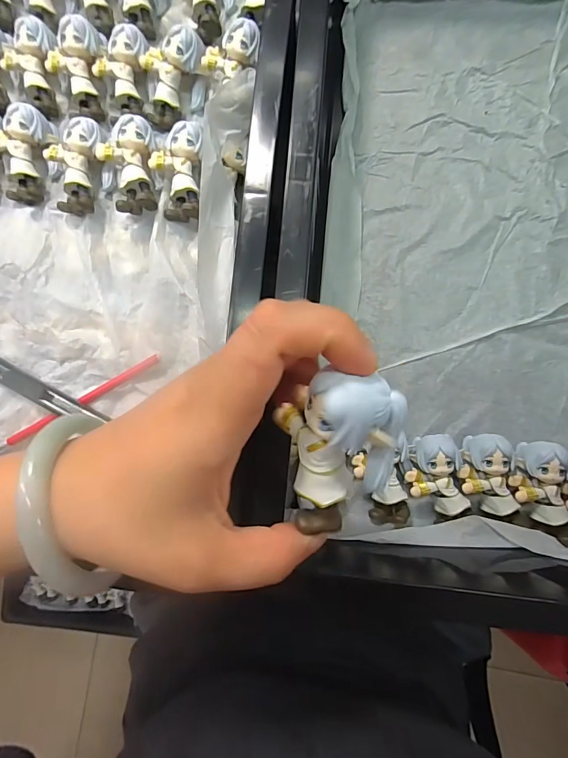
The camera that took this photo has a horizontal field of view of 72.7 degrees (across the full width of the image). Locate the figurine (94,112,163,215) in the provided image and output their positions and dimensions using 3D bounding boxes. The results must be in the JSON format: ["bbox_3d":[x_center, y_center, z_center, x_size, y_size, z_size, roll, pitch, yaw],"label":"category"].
[{"bbox_3d":[-0.103,-0.142,0.261,0.031,0.028,0.057,-2,86,4],"label":"figurine"}]

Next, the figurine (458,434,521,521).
[{"bbox_3d":[0.133,0.065,0.257,0.032,0.027,0.055,-7,85,4],"label":"figurine"}]

